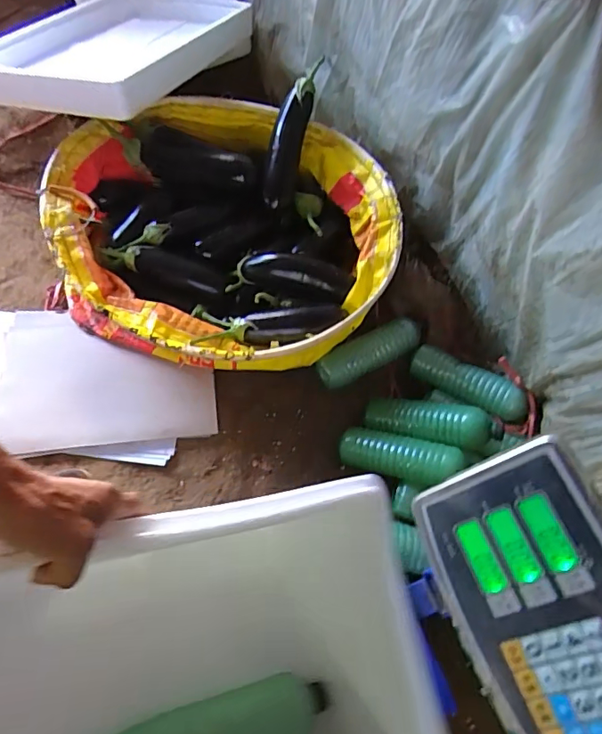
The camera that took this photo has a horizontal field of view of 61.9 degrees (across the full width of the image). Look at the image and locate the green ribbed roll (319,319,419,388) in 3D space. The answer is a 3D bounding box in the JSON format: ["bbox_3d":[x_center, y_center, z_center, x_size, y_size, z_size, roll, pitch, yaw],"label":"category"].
[{"bbox_3d":[0.132,-0.029,1.007,0.220,0.064,0.064,-24,68,-14],"label":"green ribbed roll"}]

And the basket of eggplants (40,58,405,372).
[{"bbox_3d":[-0.138,-0.253,0.965,0.606,0.202,0.527,3,64,-2],"label":"basket of eggplants"}]

